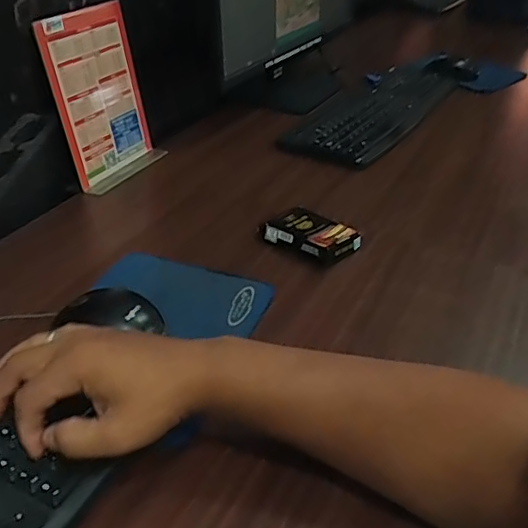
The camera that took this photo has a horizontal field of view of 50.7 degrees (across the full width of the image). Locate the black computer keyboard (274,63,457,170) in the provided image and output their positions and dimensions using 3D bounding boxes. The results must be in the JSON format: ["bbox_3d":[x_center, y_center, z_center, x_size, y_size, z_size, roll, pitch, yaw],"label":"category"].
[{"bbox_3d":[0.197,-0.269,0.956,0.155,0.026,0.452,19,40,24],"label":"black computer keyboard"}]

